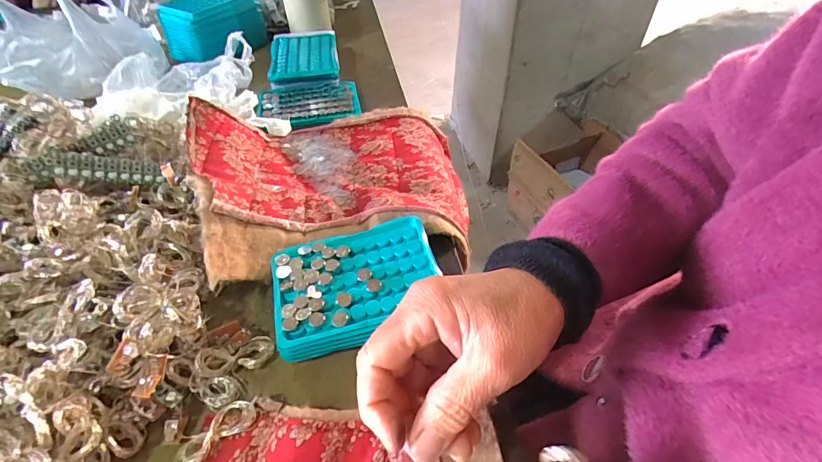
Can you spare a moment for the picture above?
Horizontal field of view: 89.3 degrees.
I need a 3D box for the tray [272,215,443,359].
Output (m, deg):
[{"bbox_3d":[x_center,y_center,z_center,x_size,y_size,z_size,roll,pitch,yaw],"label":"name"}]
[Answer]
[{"bbox_3d":[-0.043,0.041,0.336,0.130,0.023,0.093,-12,47,-11],"label":"tray"}]

